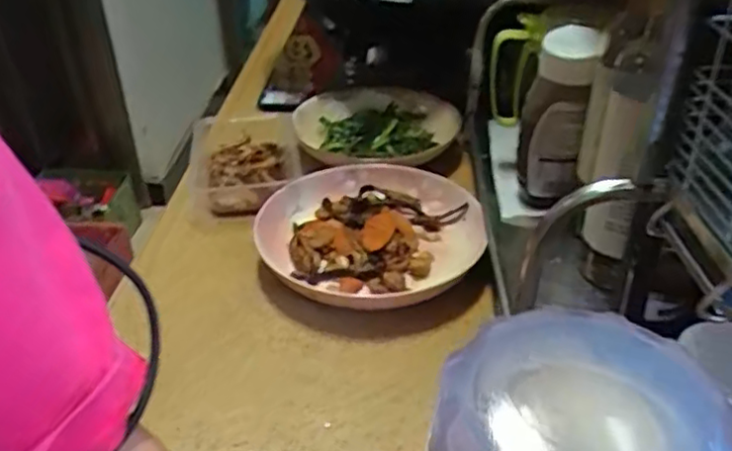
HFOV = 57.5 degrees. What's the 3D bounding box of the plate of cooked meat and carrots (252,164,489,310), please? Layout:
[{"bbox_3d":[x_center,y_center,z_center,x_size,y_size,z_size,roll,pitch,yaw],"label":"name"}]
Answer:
[{"bbox_3d":[0.001,0.009,0.626,0.198,0.042,0.197,-1,33,1],"label":"plate of cooked meat and carrots"}]

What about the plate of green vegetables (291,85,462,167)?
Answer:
[{"bbox_3d":[0.010,-0.125,0.796,0.183,0.026,0.198,-1,33,1],"label":"plate of green vegetables"}]

